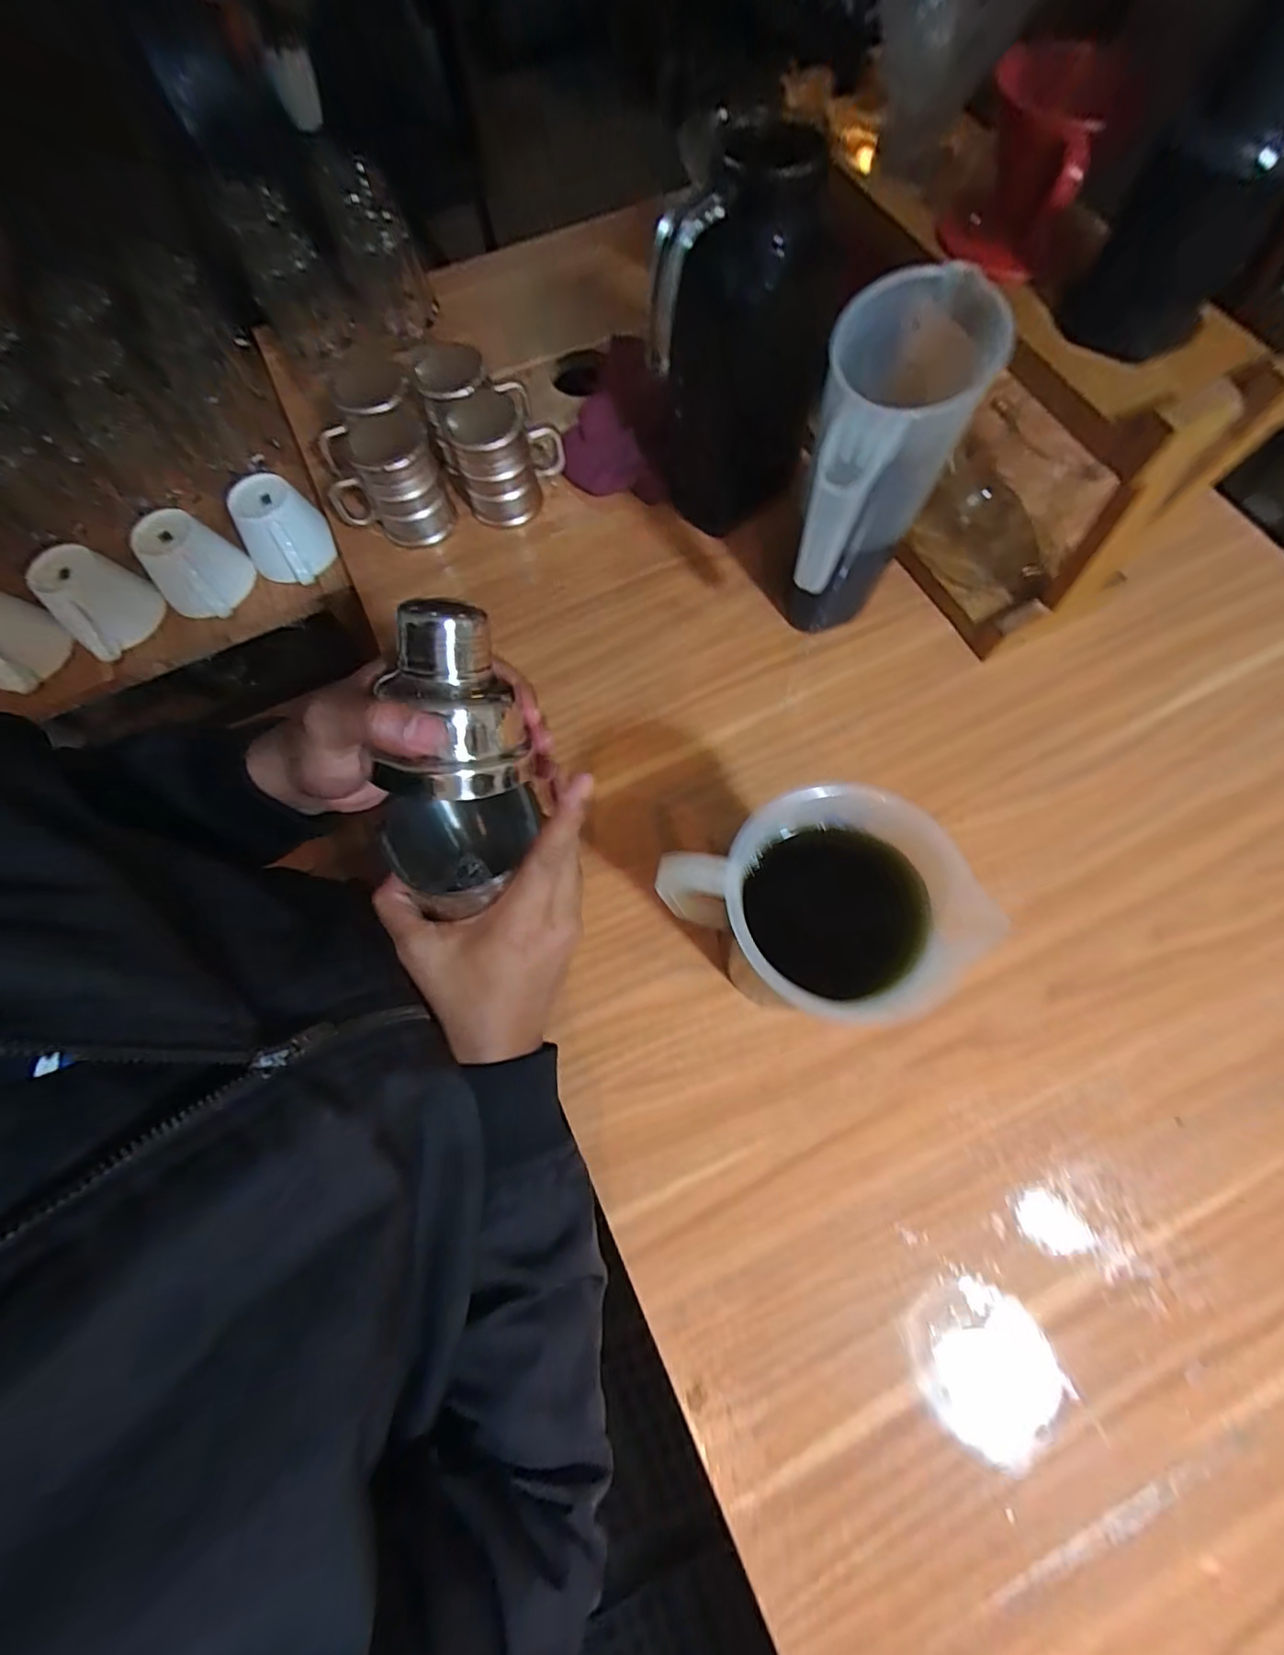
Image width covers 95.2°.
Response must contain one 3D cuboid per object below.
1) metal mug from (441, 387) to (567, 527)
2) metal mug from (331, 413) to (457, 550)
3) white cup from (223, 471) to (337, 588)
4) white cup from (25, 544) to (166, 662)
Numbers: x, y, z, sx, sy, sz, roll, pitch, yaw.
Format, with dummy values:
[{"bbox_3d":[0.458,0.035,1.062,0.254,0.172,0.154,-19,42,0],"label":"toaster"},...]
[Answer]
[{"bbox_3d":[-0.129,-0.354,0.560,0.103,0.095,0.071,-8,70,-1],"label":"metal mug"},{"bbox_3d":[-0.242,-0.325,0.553,0.104,0.091,0.077,-20,71,-5],"label":"metal mug"},{"bbox_3d":[-0.363,-0.297,0.594,0.080,0.073,0.074,-1,70,2],"label":"white cup"},{"bbox_3d":[-0.530,-0.223,0.571,0.070,0.066,0.084,39,76,14],"label":"white cup"}]

